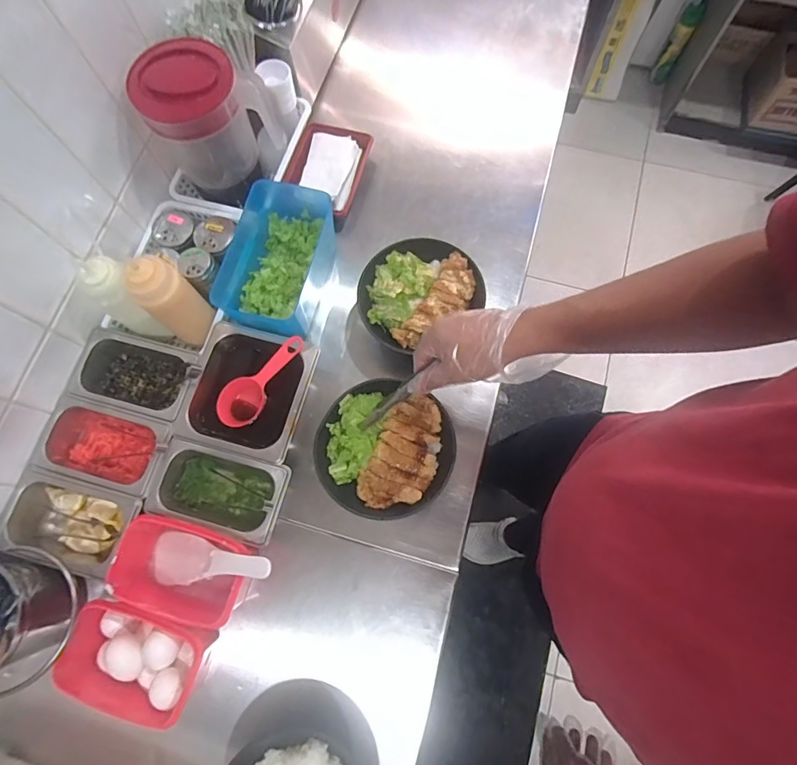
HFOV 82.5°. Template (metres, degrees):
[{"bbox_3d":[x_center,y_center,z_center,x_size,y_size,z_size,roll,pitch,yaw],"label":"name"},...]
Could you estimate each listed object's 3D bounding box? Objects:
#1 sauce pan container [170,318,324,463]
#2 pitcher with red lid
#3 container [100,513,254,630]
[{"bbox_3d":[-0.212,0.017,0.663,0.161,0.063,0.174,14,74,5],"label":"sauce pan container"},{"bbox_3d":[-0.272,-0.378,0.664,0.156,0.172,0.121,-39,77,-10],"label":"pitcher with red lid"},{"bbox_3d":[-0.271,0.233,0.581,0.160,0.075,0.099,17,75,6],"label":"container"}]

